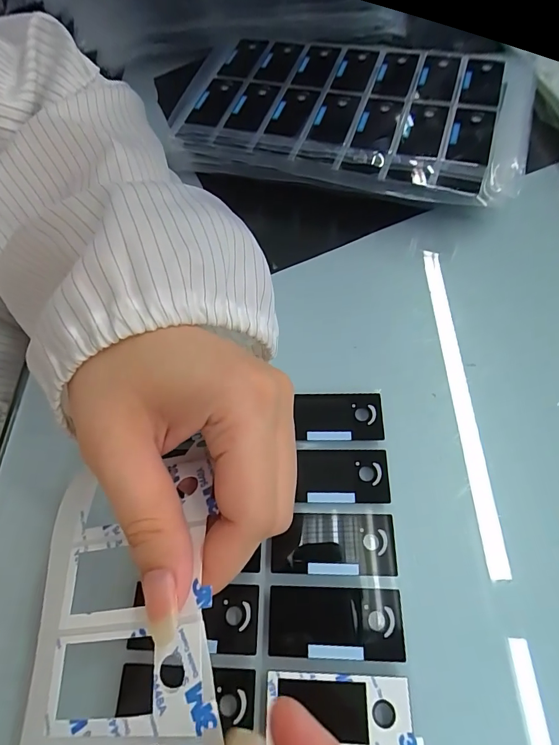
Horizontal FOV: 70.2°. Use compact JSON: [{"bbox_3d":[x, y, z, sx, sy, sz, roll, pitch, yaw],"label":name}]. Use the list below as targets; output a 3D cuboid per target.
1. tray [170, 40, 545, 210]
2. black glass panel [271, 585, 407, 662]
[{"bbox_3d":[0.056,-0.193,0.295,0.254,0.034,0.150,9,69,6],"label":"tray"},{"bbox_3d":[0.025,0.113,0.180,0.059,0.004,0.028,-1,63,5],"label":"black glass panel"}]

